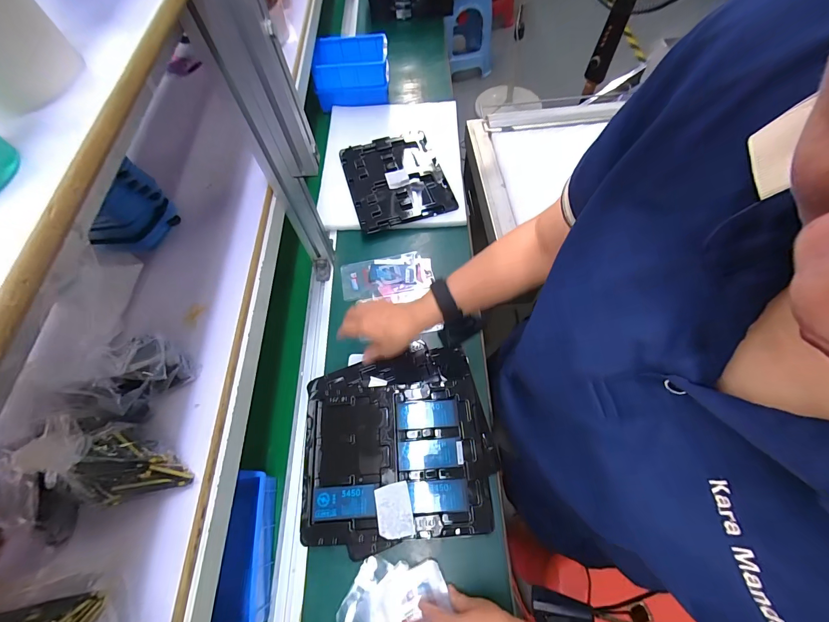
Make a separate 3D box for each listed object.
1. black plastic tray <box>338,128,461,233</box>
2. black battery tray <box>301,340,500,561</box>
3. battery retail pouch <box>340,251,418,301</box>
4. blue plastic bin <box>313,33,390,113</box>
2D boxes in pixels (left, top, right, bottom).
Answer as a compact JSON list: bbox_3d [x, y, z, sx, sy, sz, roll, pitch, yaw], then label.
[{"bbox_3d":[-0.046,-0.318,0.859,0.225,0.032,0.284,-17,64,-6],"label":"black plastic tray"},{"bbox_3d":[-0.028,0.210,0.574,0.289,0.043,0.281,-10,63,-2],"label":"black battery tray"},{"bbox_3d":[-0.071,-0.073,0.742,0.161,0.011,0.094,-12,63,-3],"label":"battery retail pouch"},{"bbox_3d":[-0.172,-0.663,0.987,0.203,0.127,0.128,-8,63,-1],"label":"blue plastic bin"}]

